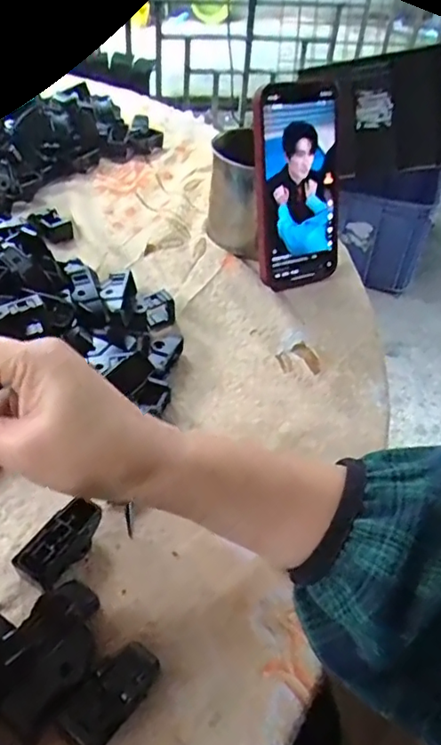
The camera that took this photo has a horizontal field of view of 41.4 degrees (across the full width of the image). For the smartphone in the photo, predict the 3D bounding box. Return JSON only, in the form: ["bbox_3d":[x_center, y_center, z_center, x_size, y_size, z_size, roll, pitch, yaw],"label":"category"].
[{"bbox_3d":[0.066,-0.153,0.485,0.074,0.159,0.013,-17,29,-22],"label":"smartphone"}]

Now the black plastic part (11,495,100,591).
[{"bbox_3d":[-0.084,0.091,0.309,0.022,0.021,0.049,28,48,21],"label":"black plastic part"}]

